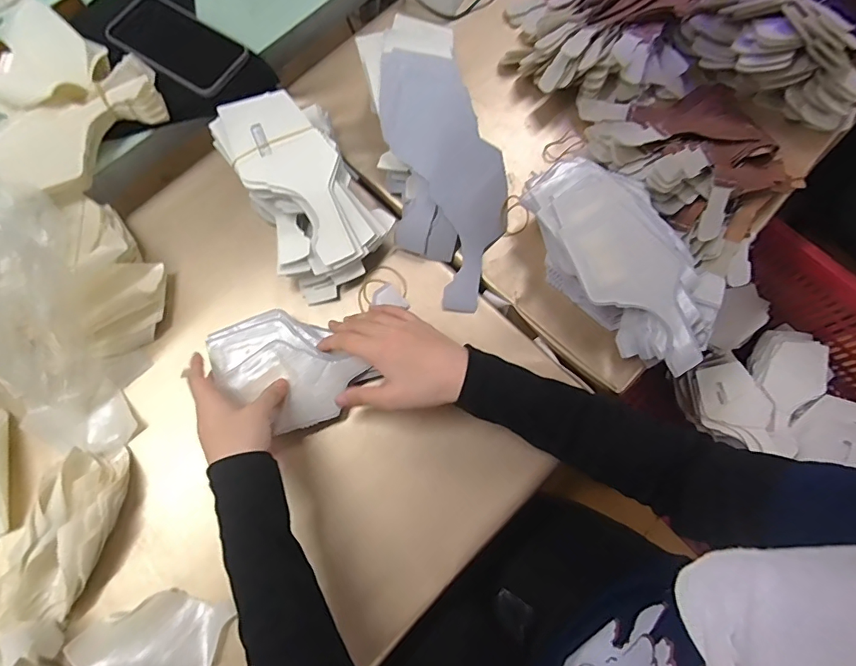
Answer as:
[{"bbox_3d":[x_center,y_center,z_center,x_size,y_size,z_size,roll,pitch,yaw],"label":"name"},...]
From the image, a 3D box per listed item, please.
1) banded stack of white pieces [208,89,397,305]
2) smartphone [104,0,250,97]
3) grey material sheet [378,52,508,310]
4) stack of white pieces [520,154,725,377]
[{"bbox_3d":[-0.123,-0.147,0.496,0.123,0.095,0.187,-27,75,-8],"label":"banded stack of white pieces"},{"bbox_3d":[-0.290,-0.338,0.547,0.154,0.010,0.089,35,73,5],"label":"smartphone"},{"bbox_3d":[0.029,-0.168,0.501,0.108,0.028,0.271,-19,96,-6],"label":"grey material sheet"},{"bbox_3d":[0.198,-0.074,0.473,0.228,0.083,0.122,41,77,11],"label":"stack of white pieces"}]

